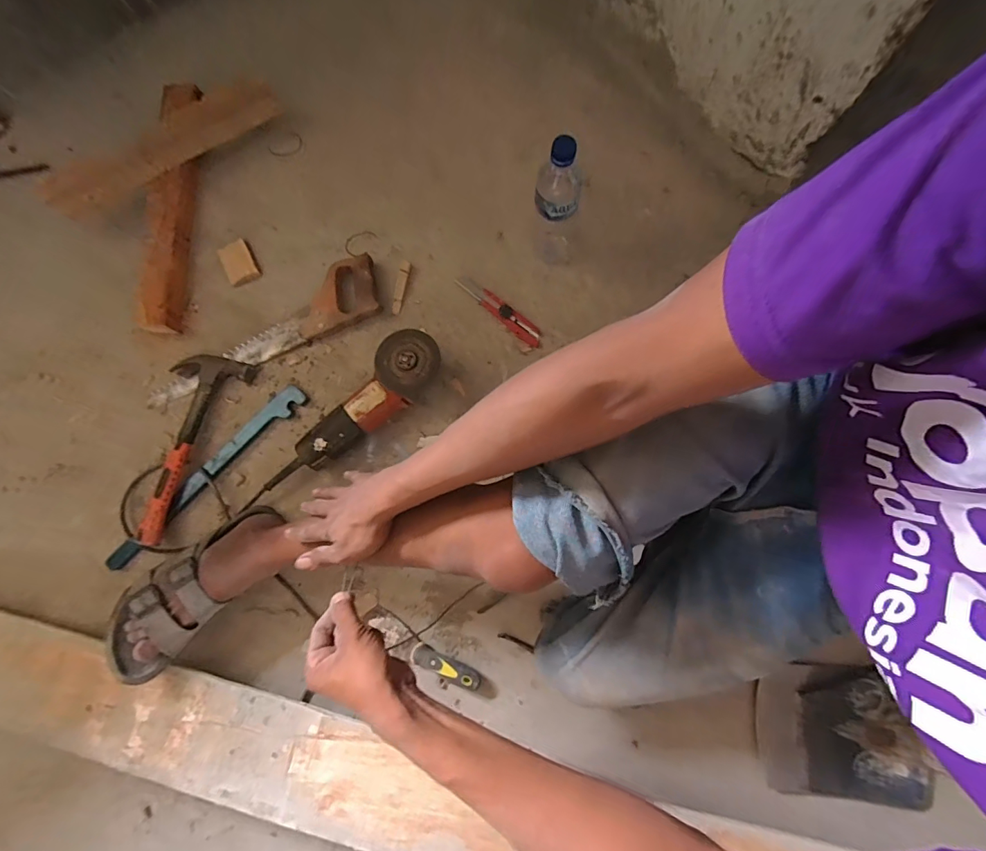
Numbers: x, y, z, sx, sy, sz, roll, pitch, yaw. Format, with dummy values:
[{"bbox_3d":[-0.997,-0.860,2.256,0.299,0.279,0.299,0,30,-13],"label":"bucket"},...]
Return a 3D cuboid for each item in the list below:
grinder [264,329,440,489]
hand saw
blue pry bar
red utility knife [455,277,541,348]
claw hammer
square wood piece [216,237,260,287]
[{"bbox_3d":[-0.207,-0.005,0.696,0.097,0.090,0.332,41,83,8],"label":"grinder"},{"bbox_3d":[-0.396,-0.163,0.759,0.437,0.032,0.111,-24,80,-4],"label":"hand saw"},{"bbox_3d":[-0.463,0.082,0.723,0.036,0.024,0.401,44,83,8],"label":"blue pry bar"},{"bbox_3d":[0.013,-0.200,0.768,0.177,0.012,0.034,41,82,8],"label":"red utility knife"},{"bbox_3d":[-0.517,0.024,0.725,0.123,0.035,0.317,22,80,5],"label":"claw hammer"},{"bbox_3d":[-0.448,-0.286,0.788,0.053,0.022,0.070,-25,80,-4],"label":"square wood piece"}]

